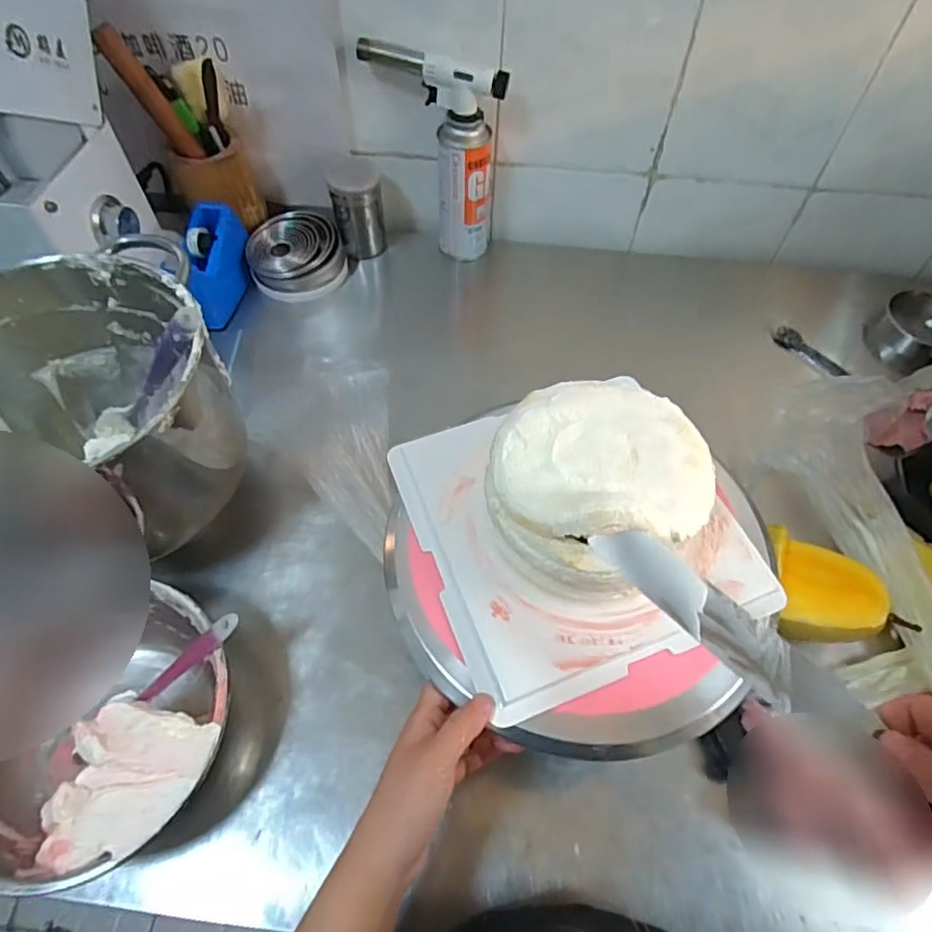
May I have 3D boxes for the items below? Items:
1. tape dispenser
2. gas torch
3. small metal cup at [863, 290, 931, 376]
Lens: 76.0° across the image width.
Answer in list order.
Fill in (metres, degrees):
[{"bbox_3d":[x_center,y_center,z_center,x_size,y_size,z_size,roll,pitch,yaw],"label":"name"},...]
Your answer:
[{"bbox_3d":[-0.315,-0.248,0.743,0.063,0.090,0.130,3,58,0],"label":"tape dispenser"},{"bbox_3d":[-0.042,-0.373,0.738,0.164,0.233,0.059,4,58,1],"label":"gas torch"},{"bbox_3d":[0.572,-0.169,0.760,0.093,0.063,0.098,-38,66,-22],"label":"small metal cup"}]

